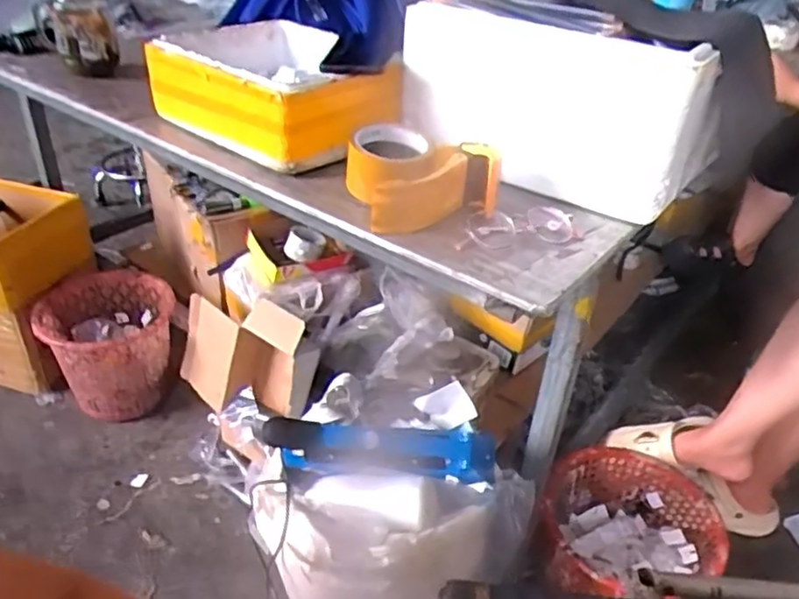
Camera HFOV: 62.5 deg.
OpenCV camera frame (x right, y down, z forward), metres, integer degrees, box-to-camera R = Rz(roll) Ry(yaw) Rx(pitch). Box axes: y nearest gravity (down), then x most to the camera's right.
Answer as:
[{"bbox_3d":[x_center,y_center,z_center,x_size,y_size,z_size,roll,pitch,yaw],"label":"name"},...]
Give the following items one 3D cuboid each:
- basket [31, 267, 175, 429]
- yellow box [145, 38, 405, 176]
[{"bbox_3d":[-0.657,0.105,1.523,0.277,0.251,0.259,-9,37,-18],"label":"basket"},{"bbox_3d":[-0.167,-0.275,0.862,0.307,0.094,0.202,29,42,30],"label":"yellow box"}]

